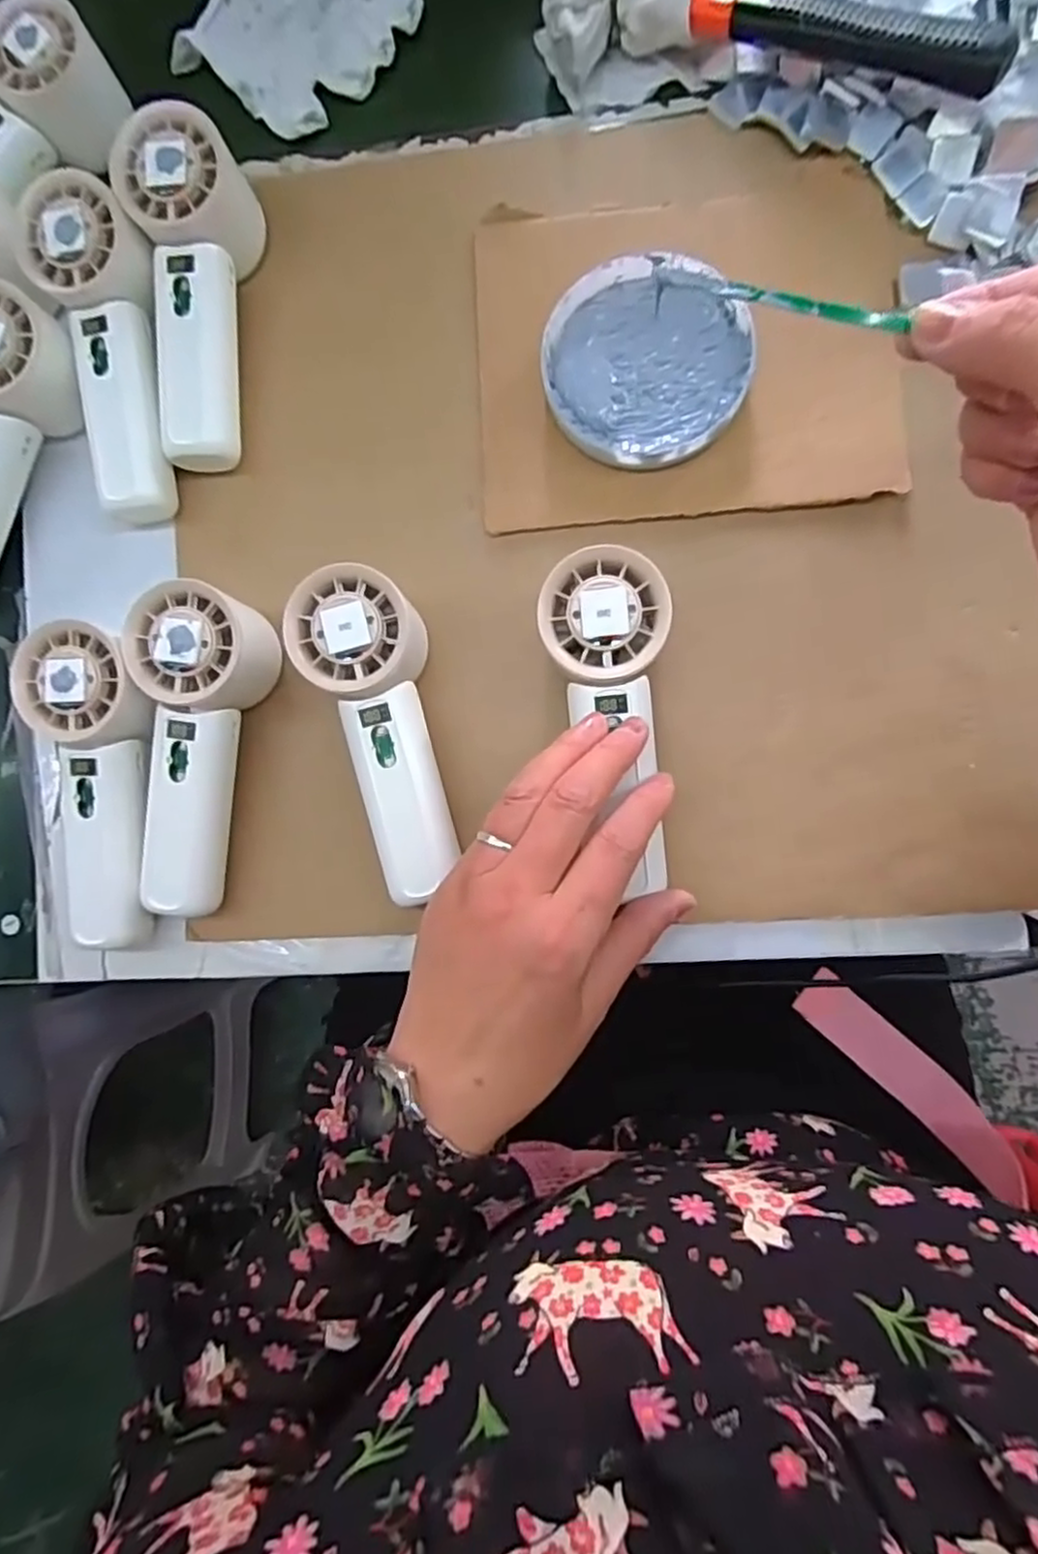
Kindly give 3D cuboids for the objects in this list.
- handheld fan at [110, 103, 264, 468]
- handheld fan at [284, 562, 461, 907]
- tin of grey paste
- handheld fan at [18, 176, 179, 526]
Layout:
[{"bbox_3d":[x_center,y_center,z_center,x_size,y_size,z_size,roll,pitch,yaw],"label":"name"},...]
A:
[{"bbox_3d":[-0.162,-0.241,0.362,0.055,0.047,0.158,-3,88,6],"label":"handheld fan"},{"bbox_3d":[-0.066,-0.019,0.347,0.052,0.052,0.152,-10,84,4],"label":"handheld fan"},{"bbox_3d":[0.064,-0.204,0.354,0.099,0.013,0.099,0,85,5],"label":"tin of grey paste"},{"bbox_3d":[-0.202,-0.216,0.365,0.059,0.042,0.160,-15,87,6],"label":"handheld fan"}]

